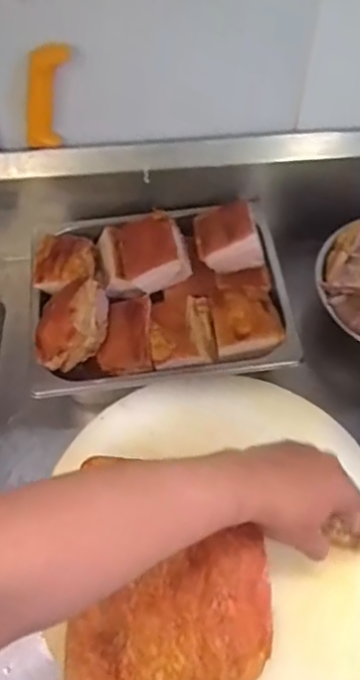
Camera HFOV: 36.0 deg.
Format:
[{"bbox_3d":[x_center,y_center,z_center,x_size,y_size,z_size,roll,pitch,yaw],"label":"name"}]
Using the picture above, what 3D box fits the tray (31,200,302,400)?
[{"bbox_3d":[-0.032,-0.071,0.686,0.309,0.080,0.244,-7,58,-2],"label":"tray"}]

